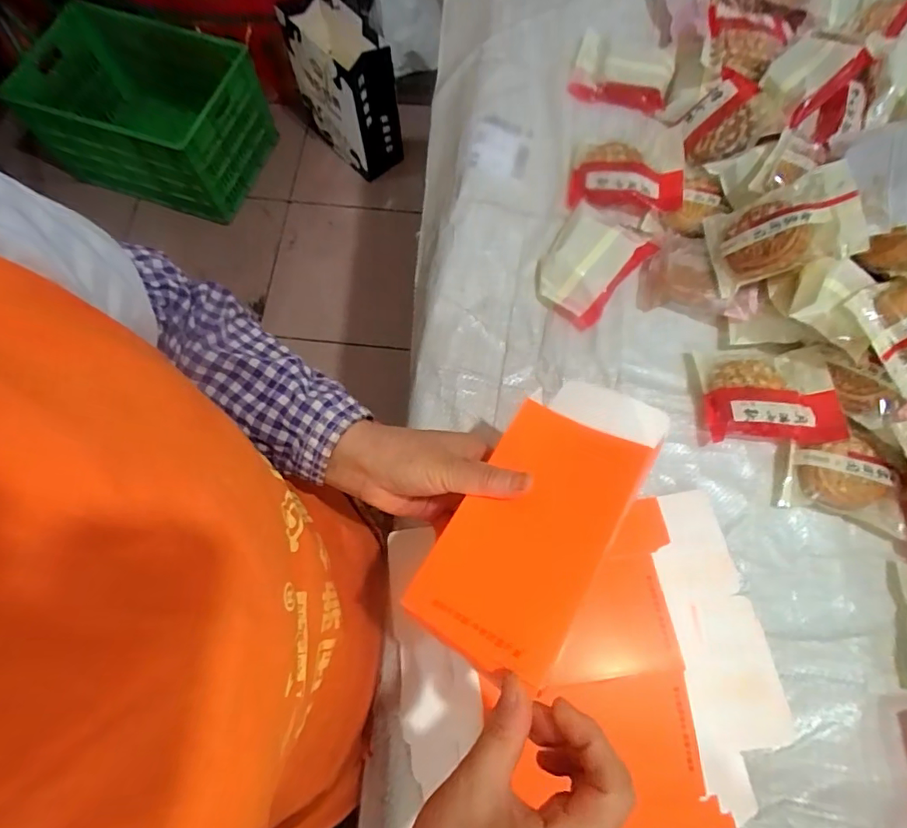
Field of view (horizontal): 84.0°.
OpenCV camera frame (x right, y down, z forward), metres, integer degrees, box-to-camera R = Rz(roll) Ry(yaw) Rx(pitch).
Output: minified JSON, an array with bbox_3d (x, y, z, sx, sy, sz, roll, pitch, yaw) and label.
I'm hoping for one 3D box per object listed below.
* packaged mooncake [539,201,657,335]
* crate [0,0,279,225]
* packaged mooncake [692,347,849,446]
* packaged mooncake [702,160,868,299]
[{"bbox_3d":[0.138,-0.160,0.524,0.092,0.029,0.120,37,75,11],"label":"packaged mooncake"},{"bbox_3d":[-0.718,-0.730,1.249,0.464,0.297,0.373,18,73,5],"label":"crate"},{"bbox_3d":[0.300,-0.019,0.482,0.115,0.034,0.097,1,72,0],"label":"packaged mooncake"},{"bbox_3d":[0.302,-0.171,0.471,0.117,0.024,0.092,-15,68,39],"label":"packaged mooncake"}]

